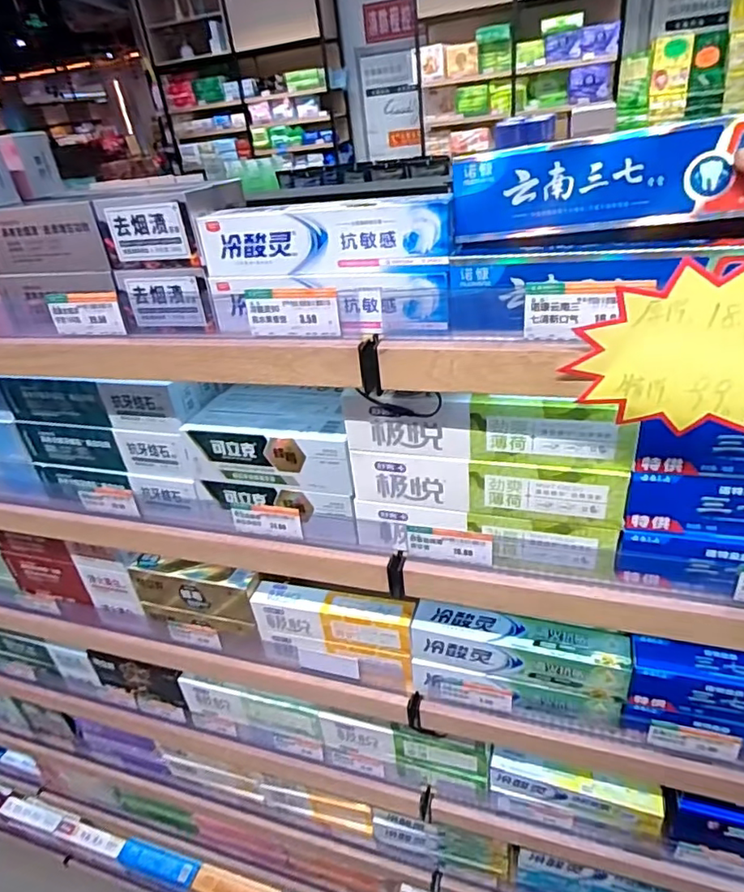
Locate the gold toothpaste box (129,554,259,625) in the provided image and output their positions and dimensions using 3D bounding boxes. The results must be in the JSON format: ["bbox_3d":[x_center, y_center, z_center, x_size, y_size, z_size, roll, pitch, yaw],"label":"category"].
[{"bbox_3d":[-0.223,0.181,0.712,0.171,0.064,0.033,5,34,20],"label":"gold toothpaste box"}]

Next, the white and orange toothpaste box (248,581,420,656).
[{"bbox_3d":[-0.045,0.210,0.670,0.192,0.066,0.033,3,33,17],"label":"white and orange toothpaste box"}]

